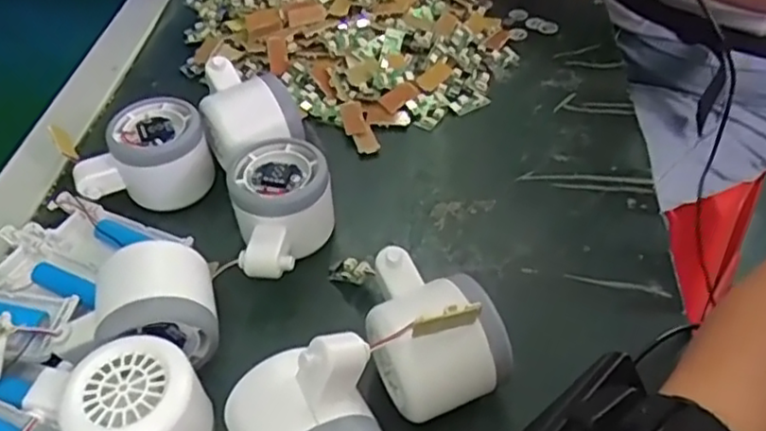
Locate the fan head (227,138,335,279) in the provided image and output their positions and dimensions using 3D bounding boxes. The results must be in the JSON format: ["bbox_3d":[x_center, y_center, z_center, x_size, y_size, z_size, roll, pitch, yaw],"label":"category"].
[{"bbox_3d":[-0.058,-0.002,0.392,0.057,0.047,0.083,-7,46,-4],"label":"fan head"}]

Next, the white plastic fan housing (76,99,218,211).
[{"bbox_3d":[-0.154,-0.038,0.437,0.086,0.053,0.059,-5,46,-3],"label":"white plastic fan housing"}]

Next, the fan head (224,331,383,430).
[{"bbox_3d":[-0.035,0.089,0.287,0.059,0.078,0.054,-24,50,-20],"label":"fan head"}]

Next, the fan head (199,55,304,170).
[{"bbox_3d":[-0.093,-0.069,0.452,0.058,0.052,0.072,-17,48,-14],"label":"fan head"}]

